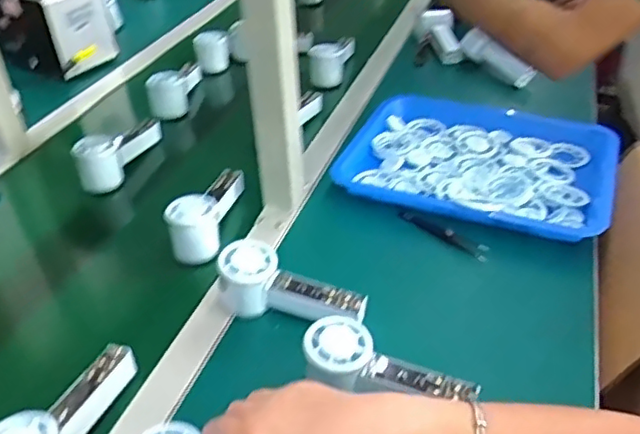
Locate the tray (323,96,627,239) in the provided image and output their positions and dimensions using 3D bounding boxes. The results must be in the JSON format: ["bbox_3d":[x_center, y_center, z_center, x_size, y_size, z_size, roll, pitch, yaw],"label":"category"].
[{"bbox_3d":[0.209,-0.084,0.815,0.342,0.061,0.268,12,38,14],"label":"tray"}]

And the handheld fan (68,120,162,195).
[{"bbox_3d":[-0.271,-0.093,0.853,0.054,0.056,0.142,18,40,21],"label":"handheld fan"}]

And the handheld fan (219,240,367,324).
[{"bbox_3d":[-0.027,0.071,0.620,0.144,0.061,0.050,9,37,11],"label":"handheld fan"}]

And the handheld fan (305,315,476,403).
[{"bbox_3d":[0.058,0.133,0.529,0.150,0.047,0.056,20,39,4],"label":"handheld fan"}]

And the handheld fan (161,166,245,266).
[{"bbox_3d":[-0.134,-0.012,0.741,0.057,0.064,0.145,7,37,8],"label":"handheld fan"}]

